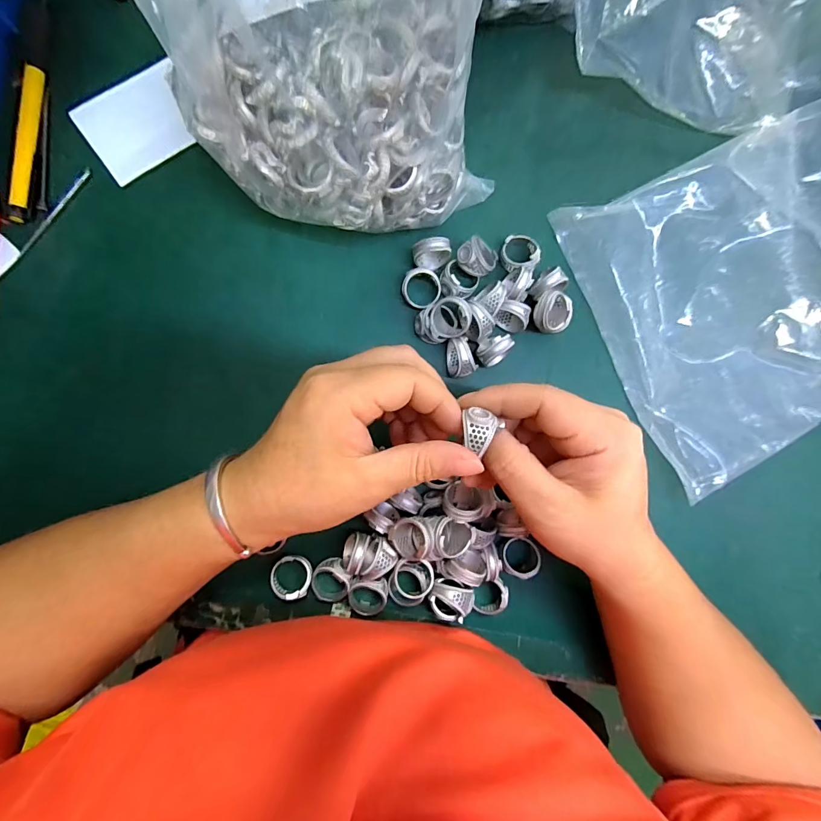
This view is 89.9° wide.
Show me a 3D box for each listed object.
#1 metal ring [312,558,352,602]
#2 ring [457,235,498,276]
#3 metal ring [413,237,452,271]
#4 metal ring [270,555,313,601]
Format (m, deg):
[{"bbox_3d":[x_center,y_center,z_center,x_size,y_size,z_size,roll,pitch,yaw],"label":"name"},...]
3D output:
[{"bbox_3d":[-0.049,0.105,0.253,0.023,0.014,0.027,6,89,-6],"label":"metal ring"},{"bbox_3d":[0.044,-0.097,0.263,0.027,0.020,0.020,-3,90,-6],"label":"ring"},{"bbox_3d":[0.014,-0.099,0.261,0.022,0.017,0.014,-14,91,-6],"label":"metal ring"},{"bbox_3d":[-0.072,0.101,0.248,0.024,0.007,0.025,2,64,-9],"label":"metal ring"}]

